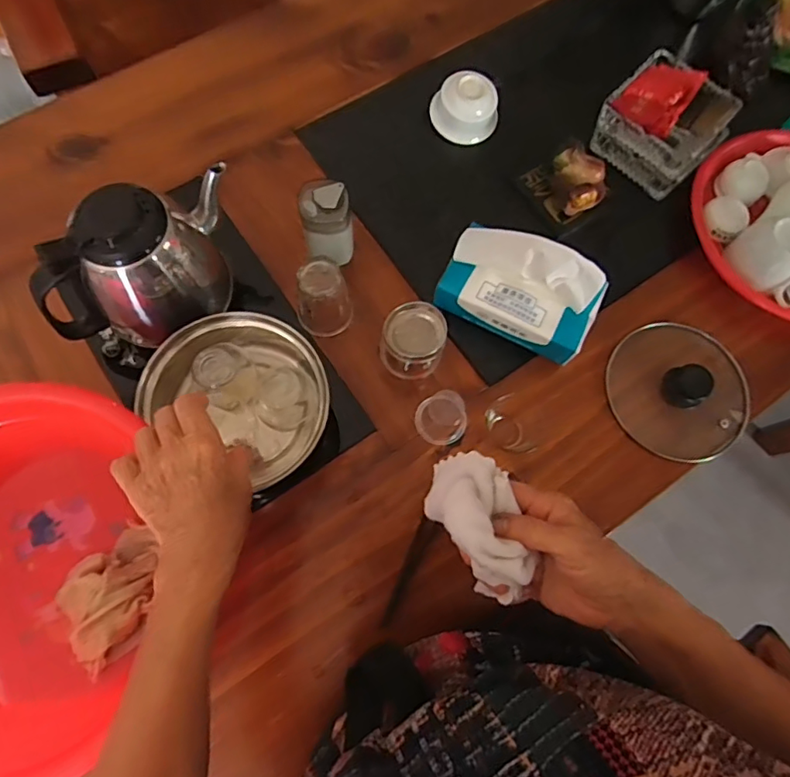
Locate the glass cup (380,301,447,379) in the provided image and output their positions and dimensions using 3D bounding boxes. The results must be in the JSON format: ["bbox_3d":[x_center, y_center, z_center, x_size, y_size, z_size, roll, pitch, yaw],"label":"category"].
[{"bbox_3d":[0.017,-0.047,0.552,0.061,0.076,0.055,2,74,-1],"label":"glass cup"}]

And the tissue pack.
[{"bbox_3d":[0.128,-0.098,0.555,0.154,0.099,0.079,29,74,6],"label":"tissue pack"}]

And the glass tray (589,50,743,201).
[{"bbox_3d":[0.317,-0.314,0.635,0.120,0.060,0.127,-43,80,-12],"label":"glass tray"}]

